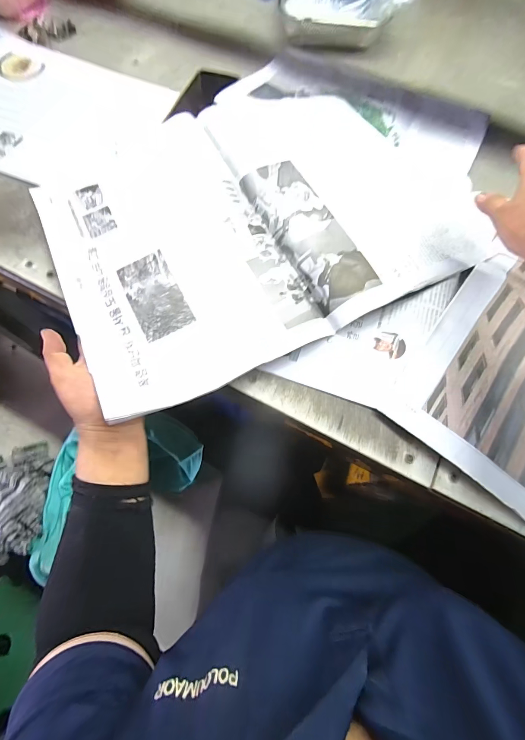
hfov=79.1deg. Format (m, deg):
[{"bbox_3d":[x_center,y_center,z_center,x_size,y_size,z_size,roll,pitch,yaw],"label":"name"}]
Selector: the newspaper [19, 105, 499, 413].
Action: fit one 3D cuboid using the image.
[{"bbox_3d":[0.011,-0.219,0.434,0.564,0.037,0.421,-25,71,-11],"label":"newspaper"}]

